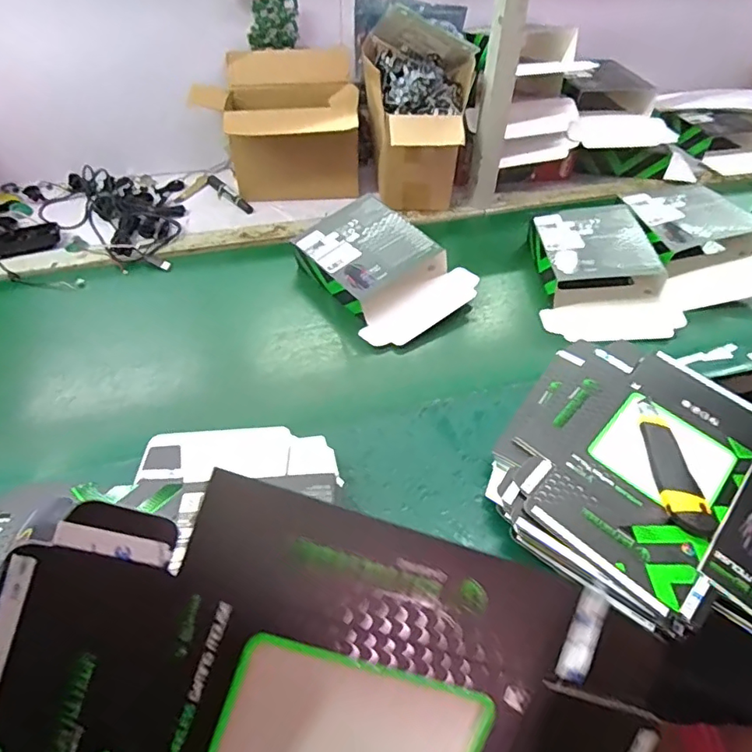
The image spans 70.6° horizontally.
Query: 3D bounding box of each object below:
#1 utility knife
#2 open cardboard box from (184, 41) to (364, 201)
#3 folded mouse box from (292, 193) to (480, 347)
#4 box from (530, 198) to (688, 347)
[{"bbox_3d":[0.318,0.090,0.577,0.046,0.020,0.160,1,48,1],"label":"utility knife"},{"bbox_3d":[-0.160,-0.470,1.009,0.256,0.197,0.231,1,48,1],"label":"open cardboard box"},{"bbox_3d":[0.007,-0.167,0.813,0.196,0.078,0.249,-34,56,-27],"label":"folded mouse box"},{"bbox_3d":[0.351,-0.169,0.824,0.198,0.067,0.266,1,48,1],"label":"box"}]

